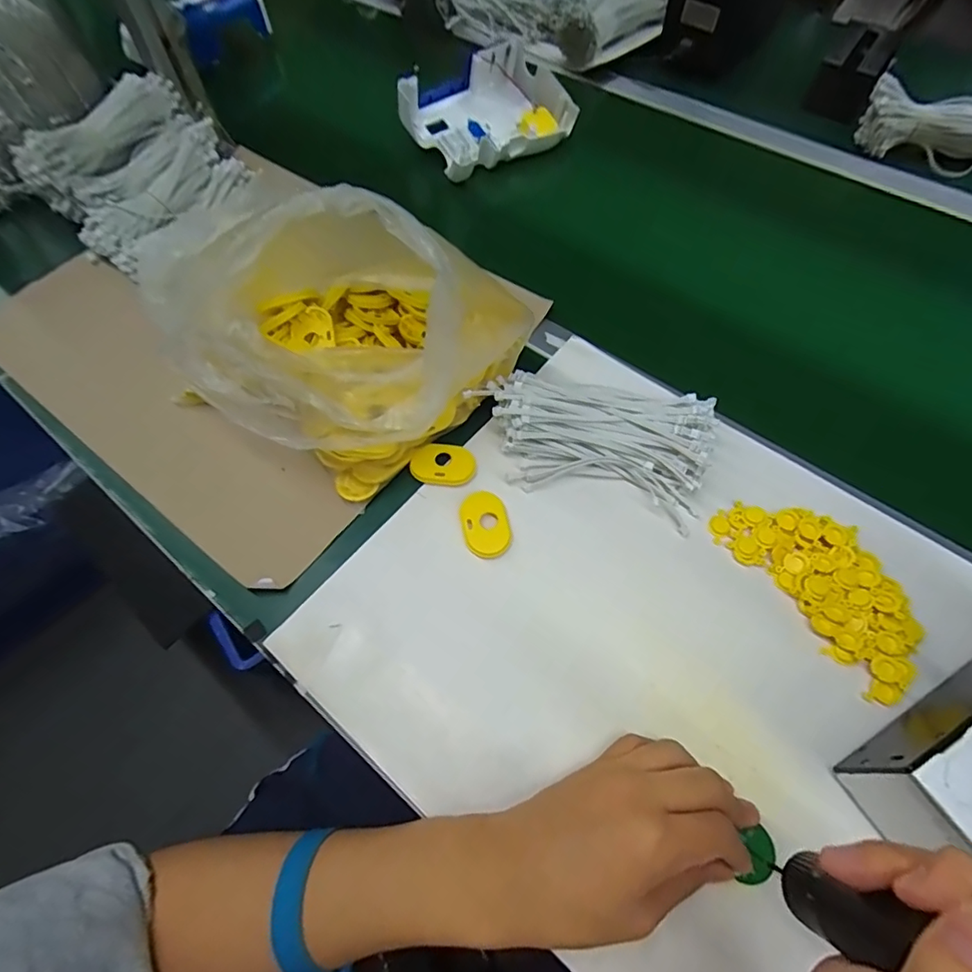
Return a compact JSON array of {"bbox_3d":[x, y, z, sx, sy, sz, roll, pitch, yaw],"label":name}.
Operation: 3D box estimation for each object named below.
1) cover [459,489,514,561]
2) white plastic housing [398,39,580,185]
[{"bbox_3d":[0.000,0.031,0.421,0.037,0.010,0.053,-12,67,-3],"label":"cover"},{"bbox_3d":[-0.001,-0.471,0.667,0.195,0.070,0.143,-27,68,-9],"label":"white plastic housing"}]

